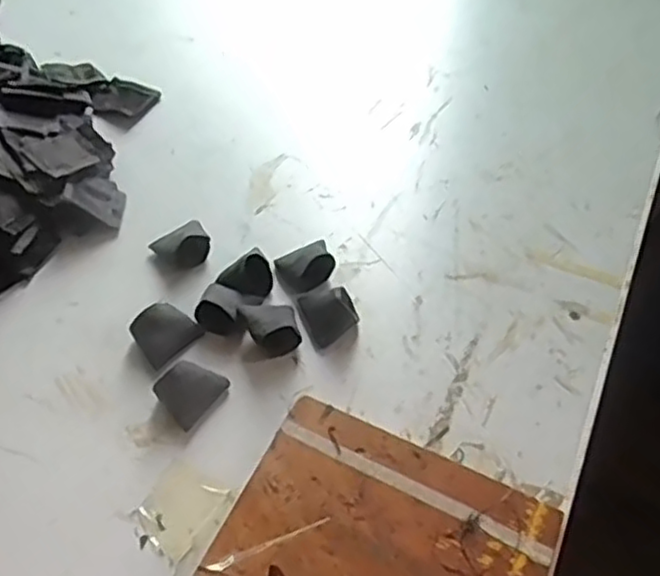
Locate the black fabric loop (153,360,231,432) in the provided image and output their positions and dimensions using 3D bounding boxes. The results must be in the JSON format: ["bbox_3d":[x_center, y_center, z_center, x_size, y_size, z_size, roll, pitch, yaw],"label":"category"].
[{"bbox_3d":[-0.090,0.066,0.460,0.033,0.026,0.041,38,61,24],"label":"black fabric loop"}]

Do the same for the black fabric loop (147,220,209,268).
[{"bbox_3d":[-0.113,-0.037,0.541,0.042,0.023,0.034,-33,60,-23],"label":"black fabric loop"}]

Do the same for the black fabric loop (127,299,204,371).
[{"bbox_3d":[-0.114,0.030,0.489,0.041,0.023,0.035,-32,60,-22],"label":"black fabric loop"}]

